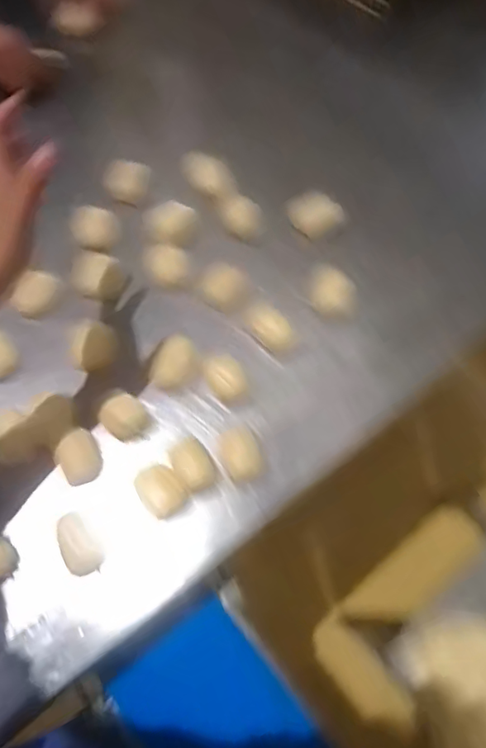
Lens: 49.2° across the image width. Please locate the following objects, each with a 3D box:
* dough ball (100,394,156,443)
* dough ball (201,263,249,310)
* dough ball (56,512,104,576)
[{"bbox_3d":[-0.129,0.051,0.595,0.047,0.029,0.052,-41,74,-17],"label":"dough ball"},{"bbox_3d":[-0.023,-0.107,0.658,0.057,0.023,0.061,1,67,-2],"label":"dough ball"},{"bbox_3d":[-0.166,0.171,0.545,0.042,0.036,0.067,-21,70,-11],"label":"dough ball"}]

